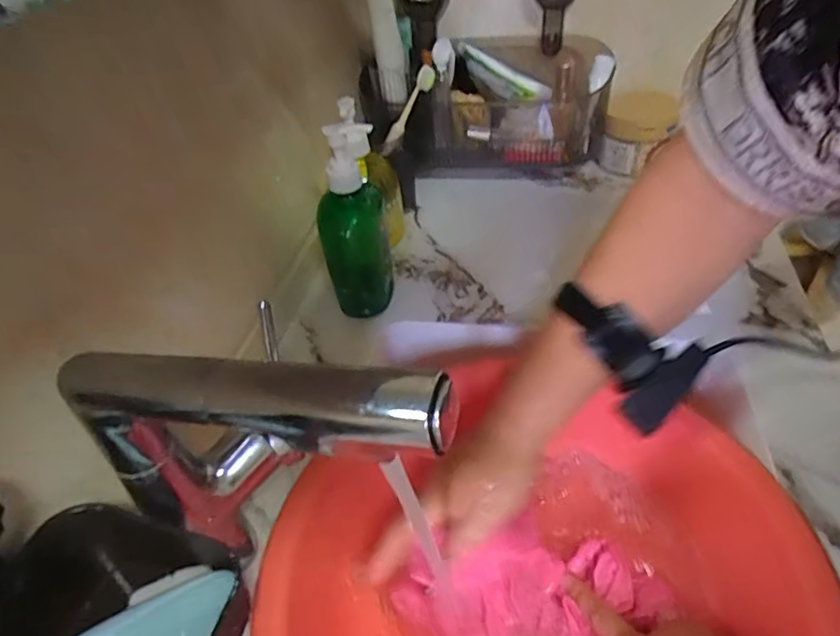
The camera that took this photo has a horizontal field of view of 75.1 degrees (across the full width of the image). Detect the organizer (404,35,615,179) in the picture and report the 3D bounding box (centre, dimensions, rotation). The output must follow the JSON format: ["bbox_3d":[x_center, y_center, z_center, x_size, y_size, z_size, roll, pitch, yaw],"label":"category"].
[{"bbox_3d":[0.109,-0.276,0.726,0.251,0.141,0.139,-1,43,5],"label":"organizer"}]

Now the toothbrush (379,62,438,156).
[{"bbox_3d":[-0.016,-0.249,0.660,0.025,0.112,0.022,16,25,-39],"label":"toothbrush"}]

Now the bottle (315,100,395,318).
[{"bbox_3d":[-0.063,-0.090,0.528,0.068,0.191,0.063,-12,43,-7],"label":"bottle"}]

